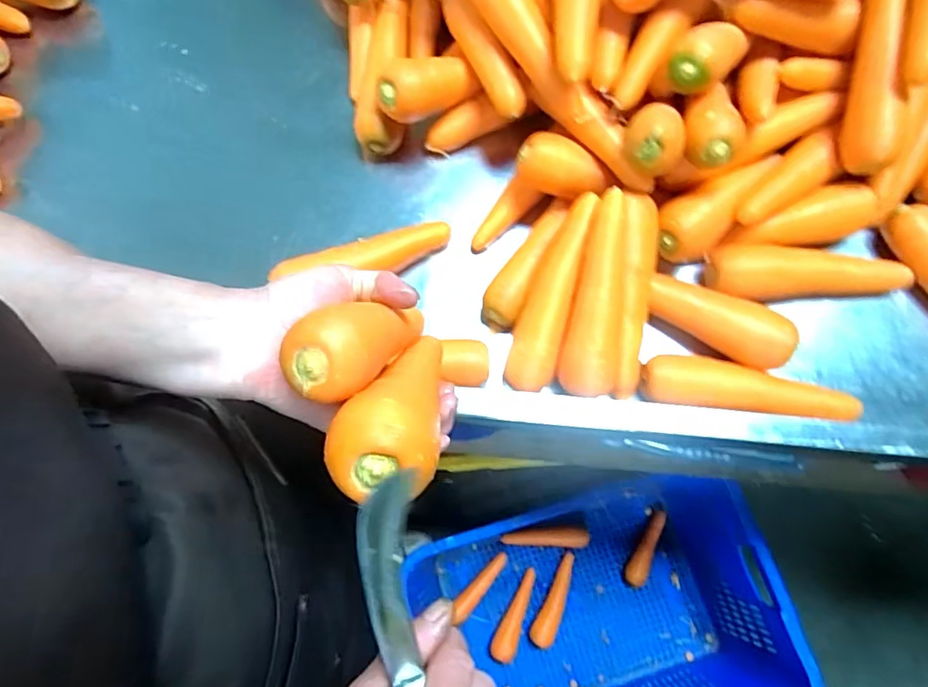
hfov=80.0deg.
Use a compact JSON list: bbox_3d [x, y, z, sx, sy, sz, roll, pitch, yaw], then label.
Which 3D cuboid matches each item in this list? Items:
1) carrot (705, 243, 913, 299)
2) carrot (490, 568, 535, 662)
[{"bbox_3d":[0.307,-0.062,0.492,0.178,0.036,0.043,-1,75,1],"label":"carrot"},{"bbox_3d":[0.105,0.554,1.133,0.050,0.033,0.184,22,77,7],"label":"carrot"}]

